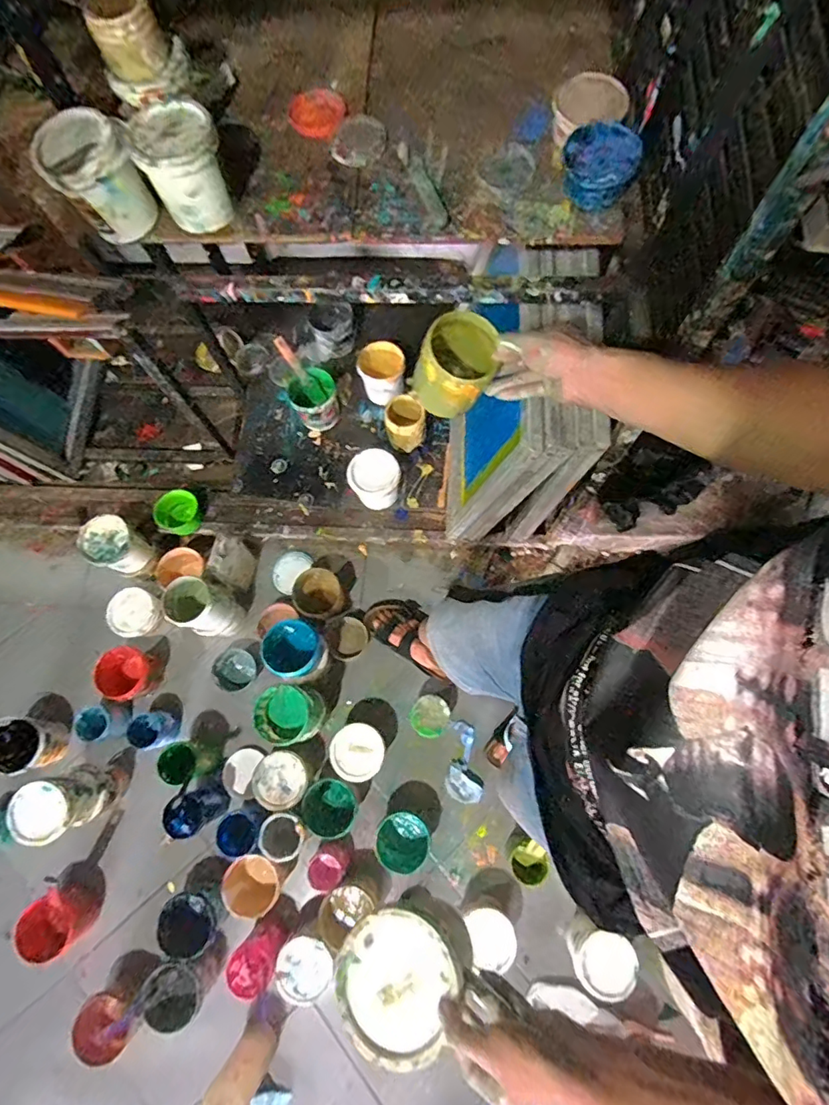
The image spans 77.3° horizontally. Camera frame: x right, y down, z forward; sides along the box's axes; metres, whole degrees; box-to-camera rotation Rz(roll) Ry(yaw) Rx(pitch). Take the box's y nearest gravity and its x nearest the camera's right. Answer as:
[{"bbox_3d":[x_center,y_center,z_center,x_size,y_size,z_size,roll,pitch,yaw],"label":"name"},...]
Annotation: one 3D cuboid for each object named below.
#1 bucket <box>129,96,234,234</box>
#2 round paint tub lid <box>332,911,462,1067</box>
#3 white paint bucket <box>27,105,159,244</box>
[{"bbox_3d":[-0.349,-0.589,0.790,0.121,0.118,0.121,-18,73,-3],"label":"bucket"},{"bbox_3d":[-0.019,0.417,0.507,0.117,0.013,0.117,22,69,29],"label":"round paint tub lid"},{"bbox_3d":[-0.480,-0.565,0.792,0.129,0.127,0.129,-23,73,-5],"label":"white paint bucket"}]

